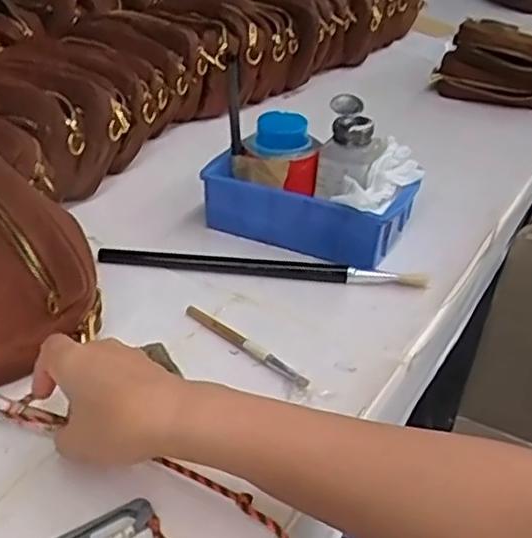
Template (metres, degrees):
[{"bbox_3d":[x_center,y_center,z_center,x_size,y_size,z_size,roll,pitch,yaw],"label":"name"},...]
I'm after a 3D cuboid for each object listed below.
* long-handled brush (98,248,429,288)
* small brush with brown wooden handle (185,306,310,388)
[{"bbox_3d":[-0.003,-0.003,0.628,0.295,0.016,0.018,5,33,1],"label":"long-handled brush"},{"bbox_3d":[-0.016,0.058,0.544,0.129,0.009,0.012,31,41,35],"label":"small brush with brown wooden handle"}]

